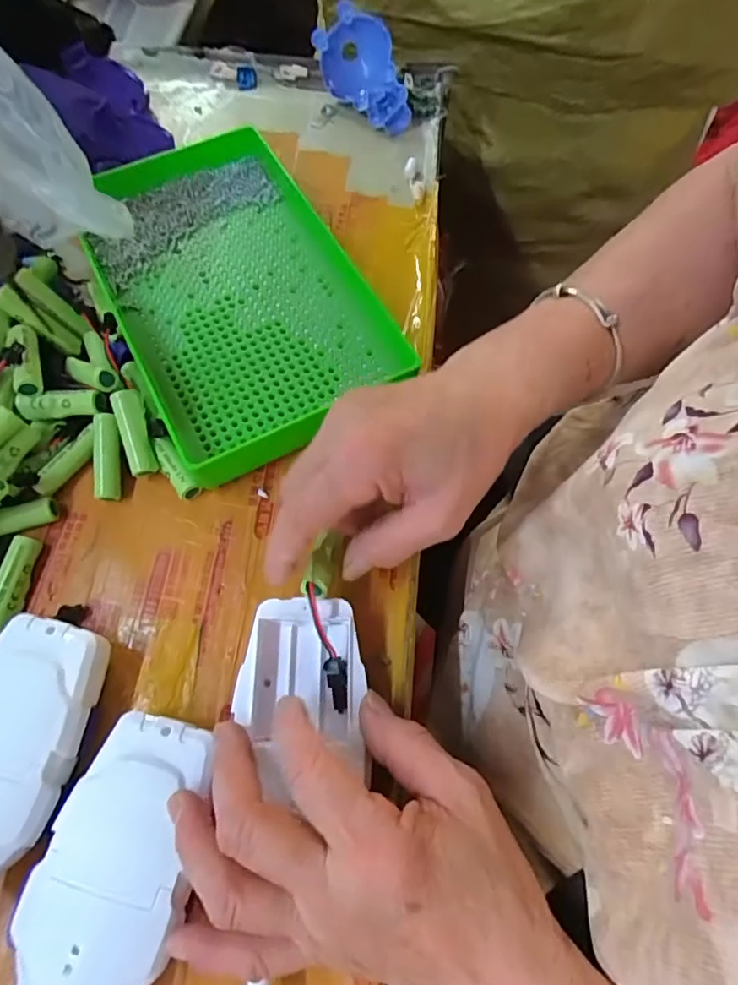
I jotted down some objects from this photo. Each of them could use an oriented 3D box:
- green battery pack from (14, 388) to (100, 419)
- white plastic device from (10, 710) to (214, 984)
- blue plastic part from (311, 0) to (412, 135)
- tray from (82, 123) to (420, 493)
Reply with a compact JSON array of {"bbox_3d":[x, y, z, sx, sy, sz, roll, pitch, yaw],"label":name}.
[{"bbox_3d":[-0.181,-0.052,0.316,0.046,0.016,0.015,0,69,-1],"label":"green battery pack"},{"bbox_3d":[-0.110,0.180,0.223,0.059,0.034,0.160,12,69,3],"label":"white plastic device"},{"bbox_3d":[-0.004,-0.348,0.443,0.050,0.051,0.095,-27,72,-11],"label":"blue plastic part"},{"bbox_3d":[-0.087,-0.137,0.358,0.158,0.032,0.245,-26,71,-11],"label":"tray"}]

